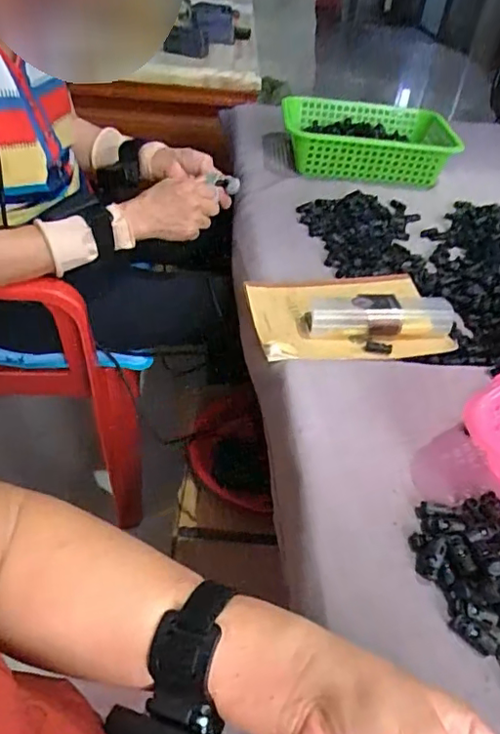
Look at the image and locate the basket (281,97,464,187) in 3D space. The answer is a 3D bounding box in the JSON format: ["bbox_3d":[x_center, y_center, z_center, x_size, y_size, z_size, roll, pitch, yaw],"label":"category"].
[{"bbox_3d":[0.213,-0.401,0.987,0.301,0.077,0.200,0,42,-8],"label":"basket"}]

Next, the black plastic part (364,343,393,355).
[{"bbox_3d":[0.137,-0.020,0.587,0.027,0.008,0.009,14,42,8],"label":"black plastic part"}]

